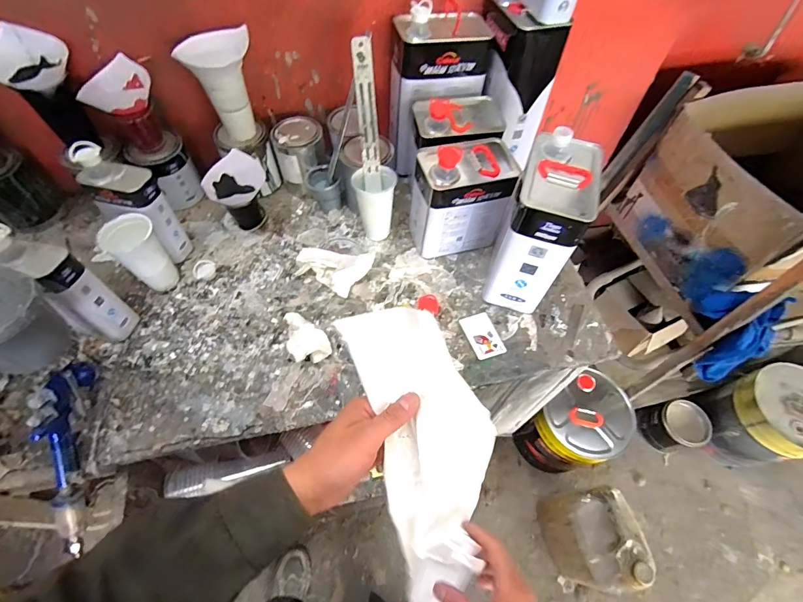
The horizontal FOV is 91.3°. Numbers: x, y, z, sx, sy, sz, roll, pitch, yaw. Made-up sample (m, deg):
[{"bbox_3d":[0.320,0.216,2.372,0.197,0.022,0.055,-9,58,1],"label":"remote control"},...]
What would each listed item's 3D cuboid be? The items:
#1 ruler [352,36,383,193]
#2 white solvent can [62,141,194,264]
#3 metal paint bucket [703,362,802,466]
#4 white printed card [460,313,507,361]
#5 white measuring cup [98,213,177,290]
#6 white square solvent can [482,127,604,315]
[{"bbox_3d":[-0.060,-0.327,0.716,0.036,0.255,0.009,-9,33,-12],"label":"ruler"},{"bbox_3d":[-0.482,-0.167,0.715,0.115,0.214,0.083,10,59,4],"label":"white solvent can"},{"bbox_3d":[1.180,0.395,1.291,0.256,0.376,0.248,1,59,-1],"label":"metal paint bucket"},{"bbox_3d":[0.149,0.064,0.724,0.057,0.004,0.087,-17,61,-15],"label":"white printed card"},{"bbox_3d":[-0.460,-0.081,0.700,0.072,0.141,0.079,36,64,18],"label":"white measuring cup"},{"bbox_3d":[0.231,-0.122,0.666,0.112,0.259,0.164,22,61,11],"label":"white square solvent can"}]

